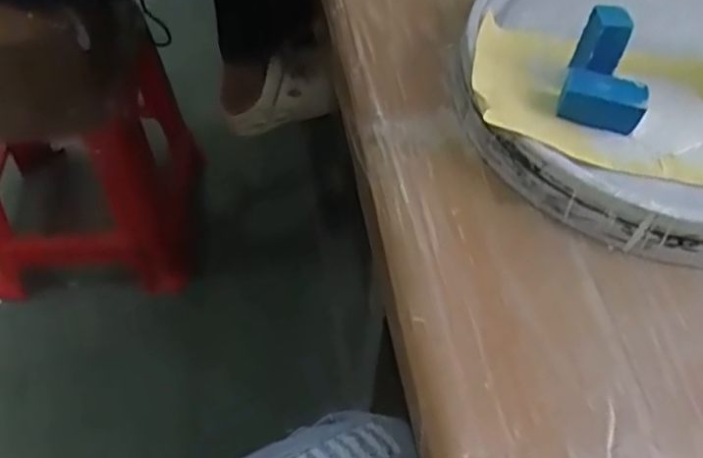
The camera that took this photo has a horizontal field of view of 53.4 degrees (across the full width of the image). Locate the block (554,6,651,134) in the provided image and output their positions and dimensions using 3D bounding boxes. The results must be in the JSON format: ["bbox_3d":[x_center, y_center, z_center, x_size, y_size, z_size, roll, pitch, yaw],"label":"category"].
[{"bbox_3d":[0.168,-0.101,0.450,0.049,0.048,0.058,17,54,9],"label":"block"}]

